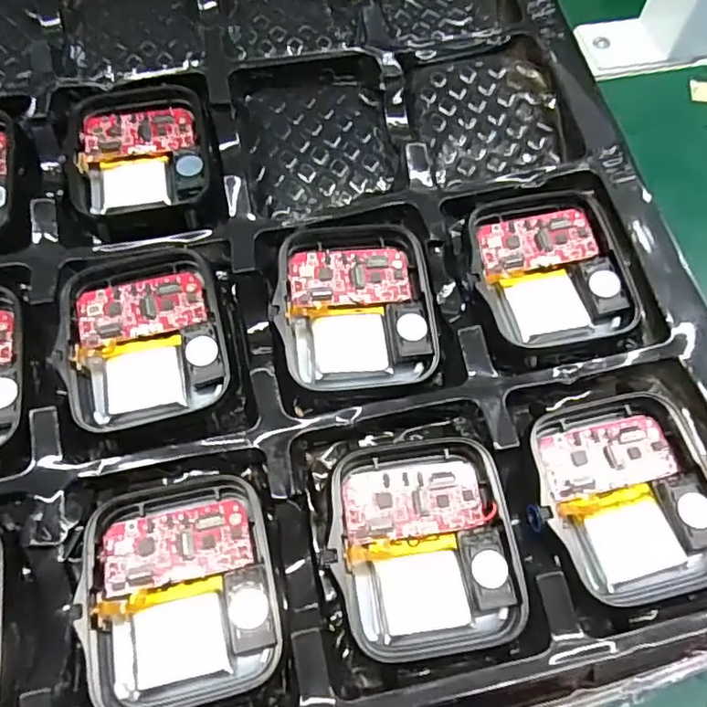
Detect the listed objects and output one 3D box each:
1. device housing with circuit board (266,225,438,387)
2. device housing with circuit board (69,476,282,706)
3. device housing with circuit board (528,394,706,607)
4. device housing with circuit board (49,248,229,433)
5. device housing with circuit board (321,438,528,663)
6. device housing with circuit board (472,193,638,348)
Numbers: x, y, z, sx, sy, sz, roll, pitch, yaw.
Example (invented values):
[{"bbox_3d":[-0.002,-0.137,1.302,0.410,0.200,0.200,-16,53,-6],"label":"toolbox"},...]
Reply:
[{"bbox_3d":[0.000,-0.013,0.151,0.037,0.011,0.042,-8,63,-4],"label":"device housing with circuit board"},{"bbox_3d":[-0.035,0.047,0.123,0.036,0.007,0.043,-12,63,-6],"label":"device housing with circuit board"},{"bbox_3d":[0.058,0.031,0.132,0.039,0.007,0.042,-12,63,-6],"label":"device housing with circuit board"},{"bbox_3d":[-0.051,-0.004,0.146,0.037,0.009,0.042,-13,63,-7],"label":"device housing with circuit board"},{"bbox_3d":[0.014,0.040,0.128,0.037,0.008,0.042,-7,63,-4],"label":"device housing with circuit board"},{"bbox_3d":[0.049,-0.022,0.154,0.037,0.010,0.039,-7,63,-4],"label":"device housing with circuit board"}]

